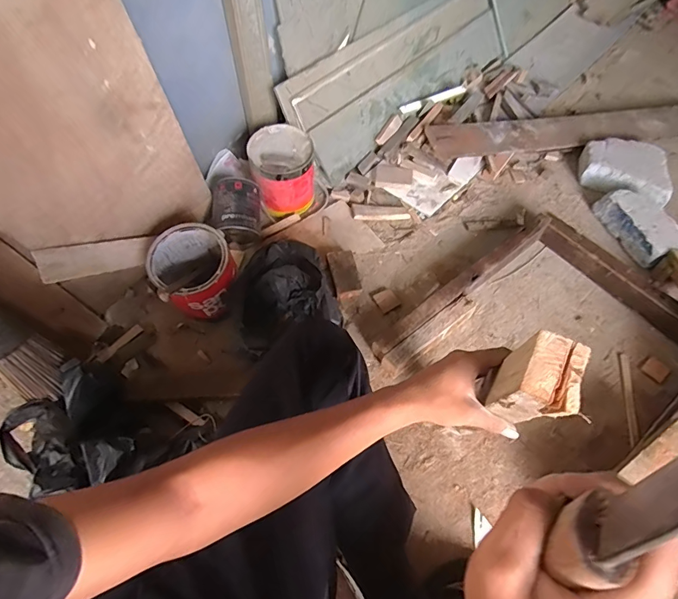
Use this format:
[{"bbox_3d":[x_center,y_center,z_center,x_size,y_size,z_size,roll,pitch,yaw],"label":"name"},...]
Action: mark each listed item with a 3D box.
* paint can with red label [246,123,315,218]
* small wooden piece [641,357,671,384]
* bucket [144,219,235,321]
[{"bbox_3d":[-0.135,-0.313,1.005,0.149,0.153,0.151,-3,57,-1],"label":"paint can with red label"},{"bbox_3d":[0.651,0.143,0.836,0.045,0.005,0.042,-34,63,-19],"label":"small wooden piece"},{"bbox_3d":[-0.287,-0.042,0.833,0.147,0.171,0.152,0,57,0],"label":"bucket"}]

